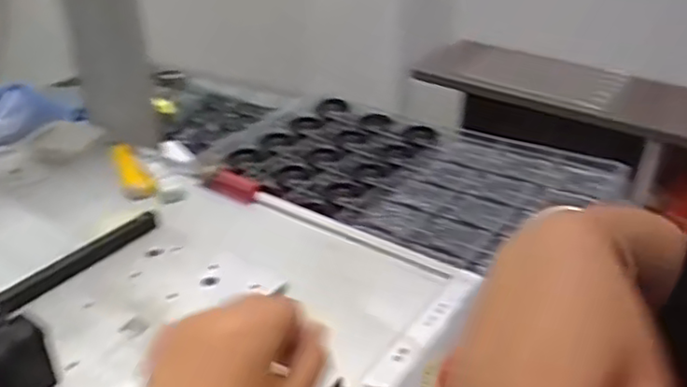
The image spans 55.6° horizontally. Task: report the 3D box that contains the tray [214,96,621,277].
[{"bbox_3d":[0.070,-0.030,0.775,0.436,0.031,0.263,19,35,29],"label":"tray"}]

